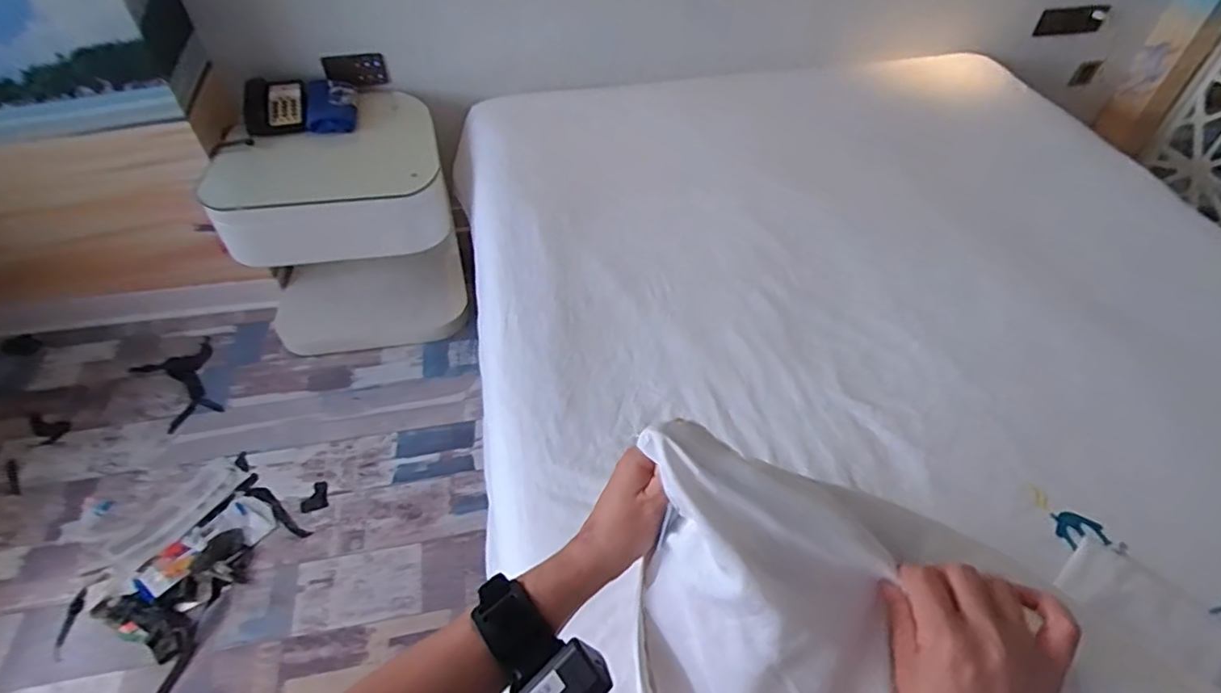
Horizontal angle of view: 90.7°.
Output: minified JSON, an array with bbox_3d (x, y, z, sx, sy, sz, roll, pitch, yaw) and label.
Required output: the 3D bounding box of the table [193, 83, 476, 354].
[{"bbox_3d":[-0.758,-0.319,1.811,0.568,0.646,0.457,-13,50,-12],"label":"table"}]

